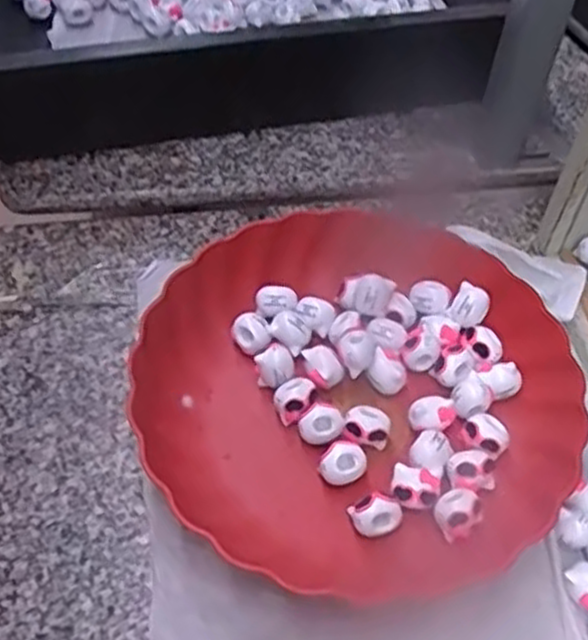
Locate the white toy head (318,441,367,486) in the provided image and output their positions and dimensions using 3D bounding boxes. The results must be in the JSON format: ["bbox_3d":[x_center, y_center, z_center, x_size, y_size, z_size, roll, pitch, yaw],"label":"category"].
[{"bbox_3d":[0.027,0.081,0.424,0.024,0.027,0.019,14,53,8],"label":"white toy head"}]

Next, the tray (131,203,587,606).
[{"bbox_3d":[0.033,0.032,0.451,0.233,0.049,0.239,-1,52,-3],"label":"tray"}]

